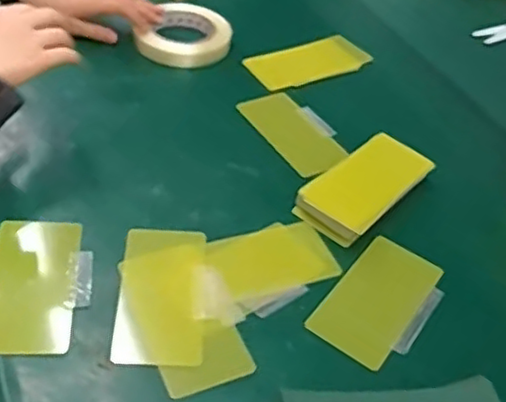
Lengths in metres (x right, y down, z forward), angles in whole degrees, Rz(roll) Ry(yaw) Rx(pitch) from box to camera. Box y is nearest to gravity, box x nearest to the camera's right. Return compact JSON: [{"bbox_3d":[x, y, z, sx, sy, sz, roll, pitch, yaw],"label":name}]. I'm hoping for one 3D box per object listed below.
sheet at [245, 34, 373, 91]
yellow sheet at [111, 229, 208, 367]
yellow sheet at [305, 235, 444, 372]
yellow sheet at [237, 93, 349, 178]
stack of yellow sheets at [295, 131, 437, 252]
[{"bbox_3d":[0.073,-0.177,0.836,0.158,0.005,0.069,-24,59,-29],"label":"sheet"},{"bbox_3d":[-0.075,0.074,0.543,0.068,0.006,0.138,4,44,-5],"label":"yellow sheet"},{"bbox_3d":[0.109,0.084,0.573,0.070,0.004,0.137,30,47,22],"label":"yellow sheet"},{"bbox_3d":[0.046,-0.077,0.737,0.067,0.005,0.133,-23,54,-26],"label":"yellow sheet"},{"bbox_3d":[0.113,-0.015,0.656,0.073,0.033,0.145,34,48,24],"label":"stack of yellow sheets"}]

